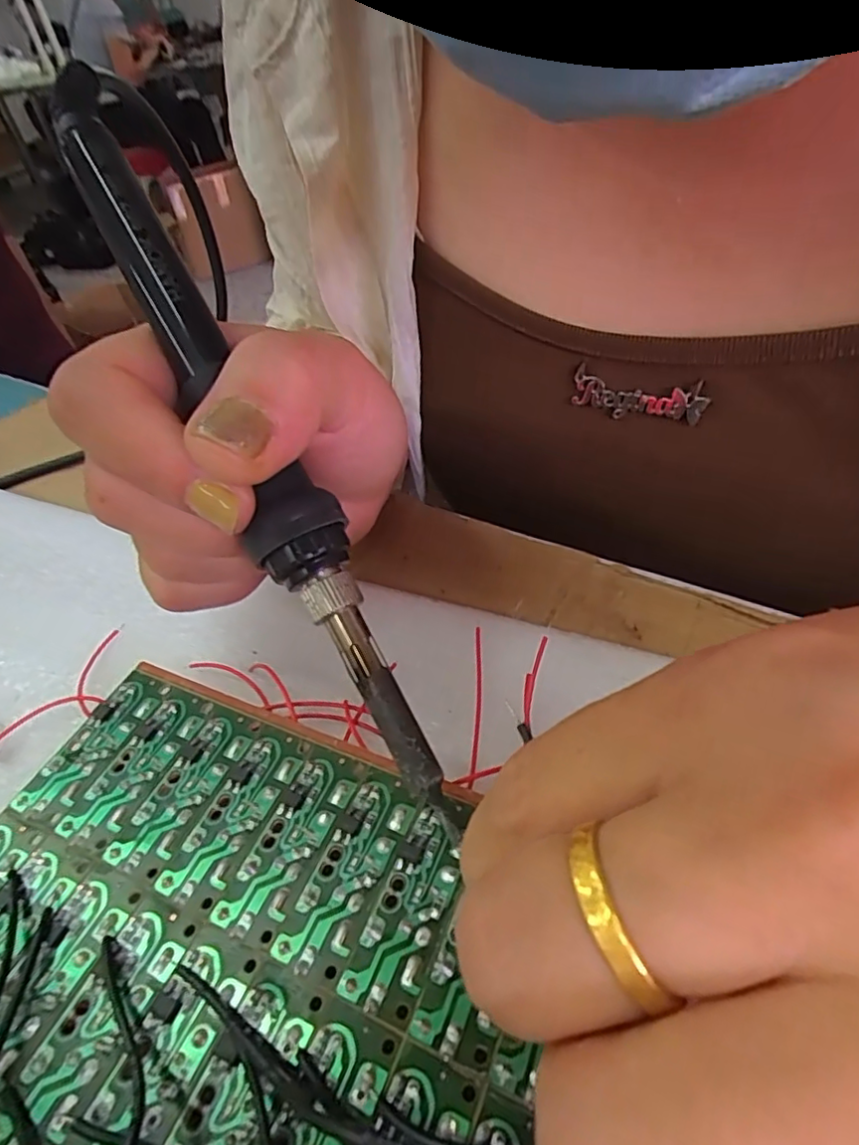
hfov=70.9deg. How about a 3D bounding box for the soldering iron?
[{"bbox_3d":[-0.040,-0.028,0.135,0.017,0.012,0.185,-27,86,-18],"label":"soldering iron"}]

